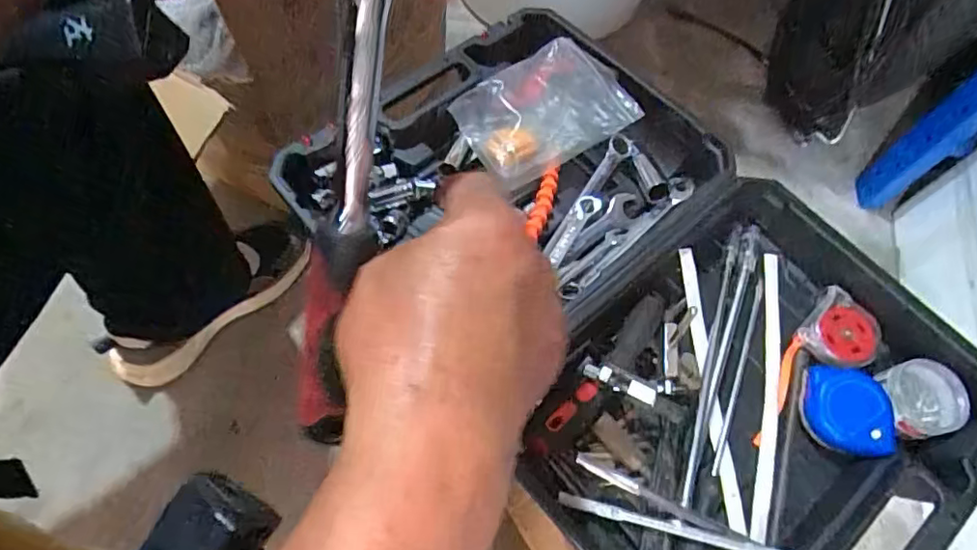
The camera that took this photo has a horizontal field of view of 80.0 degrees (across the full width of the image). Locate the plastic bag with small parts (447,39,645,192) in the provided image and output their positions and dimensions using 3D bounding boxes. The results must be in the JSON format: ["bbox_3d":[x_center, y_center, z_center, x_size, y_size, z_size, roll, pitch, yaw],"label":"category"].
[{"bbox_3d":[0.049,-0.148,0.530,0.142,0.016,0.095,-29,102,4],"label":"plastic bag with small parts"}]

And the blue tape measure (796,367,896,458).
[{"bbox_3d":[0.288,0.110,0.471,0.063,0.029,0.066,4,74,19],"label":"blue tape measure"}]

